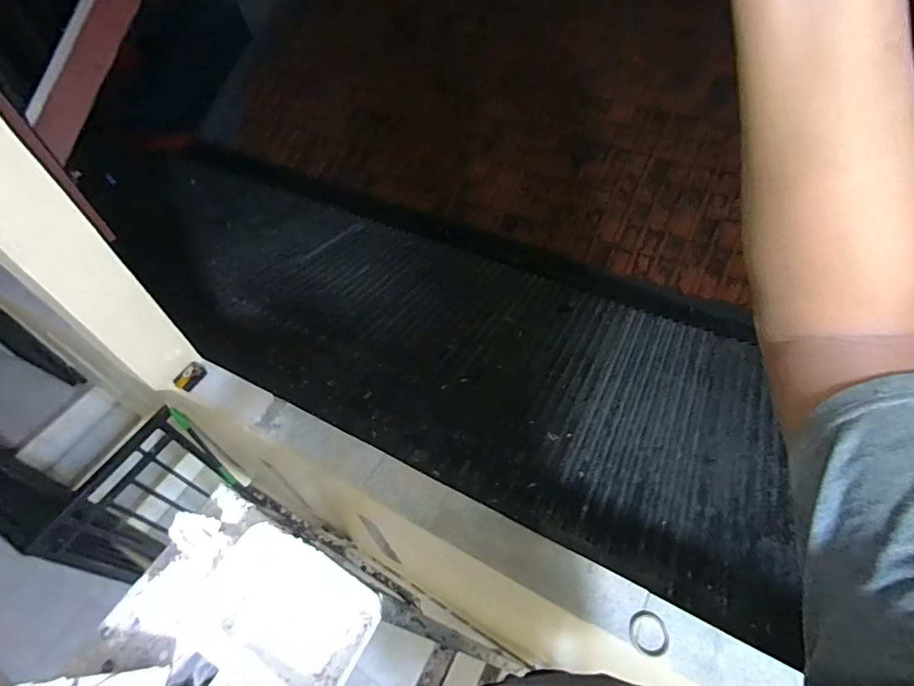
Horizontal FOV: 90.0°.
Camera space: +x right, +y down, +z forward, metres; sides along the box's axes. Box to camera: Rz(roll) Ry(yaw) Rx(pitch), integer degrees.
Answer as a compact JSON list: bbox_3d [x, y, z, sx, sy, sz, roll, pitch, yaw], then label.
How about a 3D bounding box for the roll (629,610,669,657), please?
[{"bbox_3d":[0.459,0.692,1.093,0.087,0.014,0.093,-2,54,2],"label":"roll"}]

